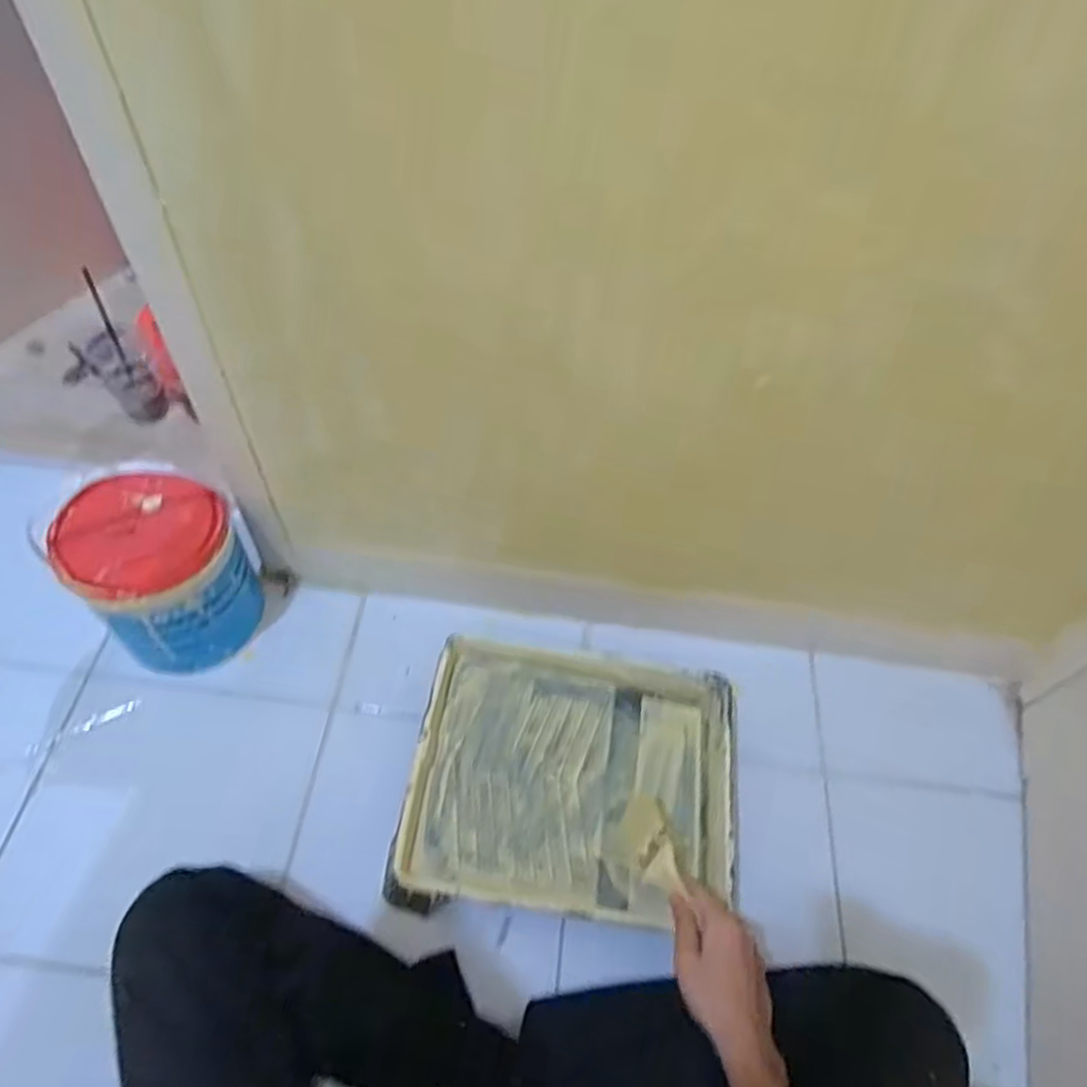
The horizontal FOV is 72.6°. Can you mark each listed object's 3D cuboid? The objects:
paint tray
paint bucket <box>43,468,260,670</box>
[{"bbox_3d":[0.034,0.261,0.828,0.342,0.079,0.283,7,56,0],"label":"paint tray"},{"bbox_3d":[-0.431,0.036,0.849,0.158,0.203,0.159,2,56,-3],"label":"paint bucket"}]

